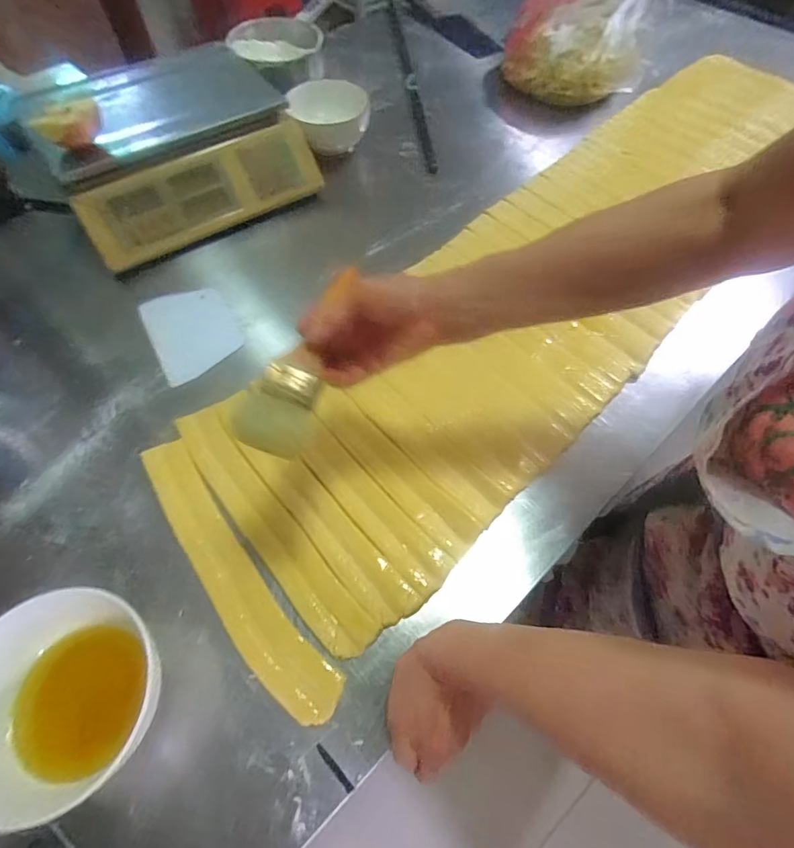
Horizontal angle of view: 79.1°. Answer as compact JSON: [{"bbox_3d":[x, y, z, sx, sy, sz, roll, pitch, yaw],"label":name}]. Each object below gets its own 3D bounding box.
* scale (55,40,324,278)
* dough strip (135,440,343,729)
[{"bbox_3d":[-0.326,-0.422,0.724,0.336,0.117,0.302,-27,62,-14],"label":"scale"},{"bbox_3d":[-0.164,0.137,0.464,0.056,0.006,0.317,-36,65,-19],"label":"dough strip"}]

